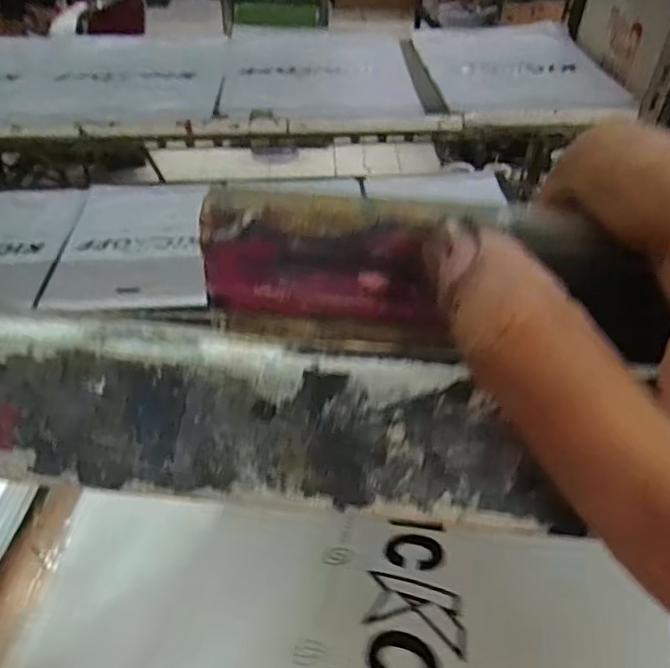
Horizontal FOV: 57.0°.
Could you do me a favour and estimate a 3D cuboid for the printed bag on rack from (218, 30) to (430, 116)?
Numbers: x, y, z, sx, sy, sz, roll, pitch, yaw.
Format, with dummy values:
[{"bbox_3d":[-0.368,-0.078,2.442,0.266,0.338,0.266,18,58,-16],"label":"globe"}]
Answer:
[{"bbox_3d":[-0.037,-0.571,1.322,0.378,0.030,0.470,-1,42,-2],"label":"printed bag on rack"}]

